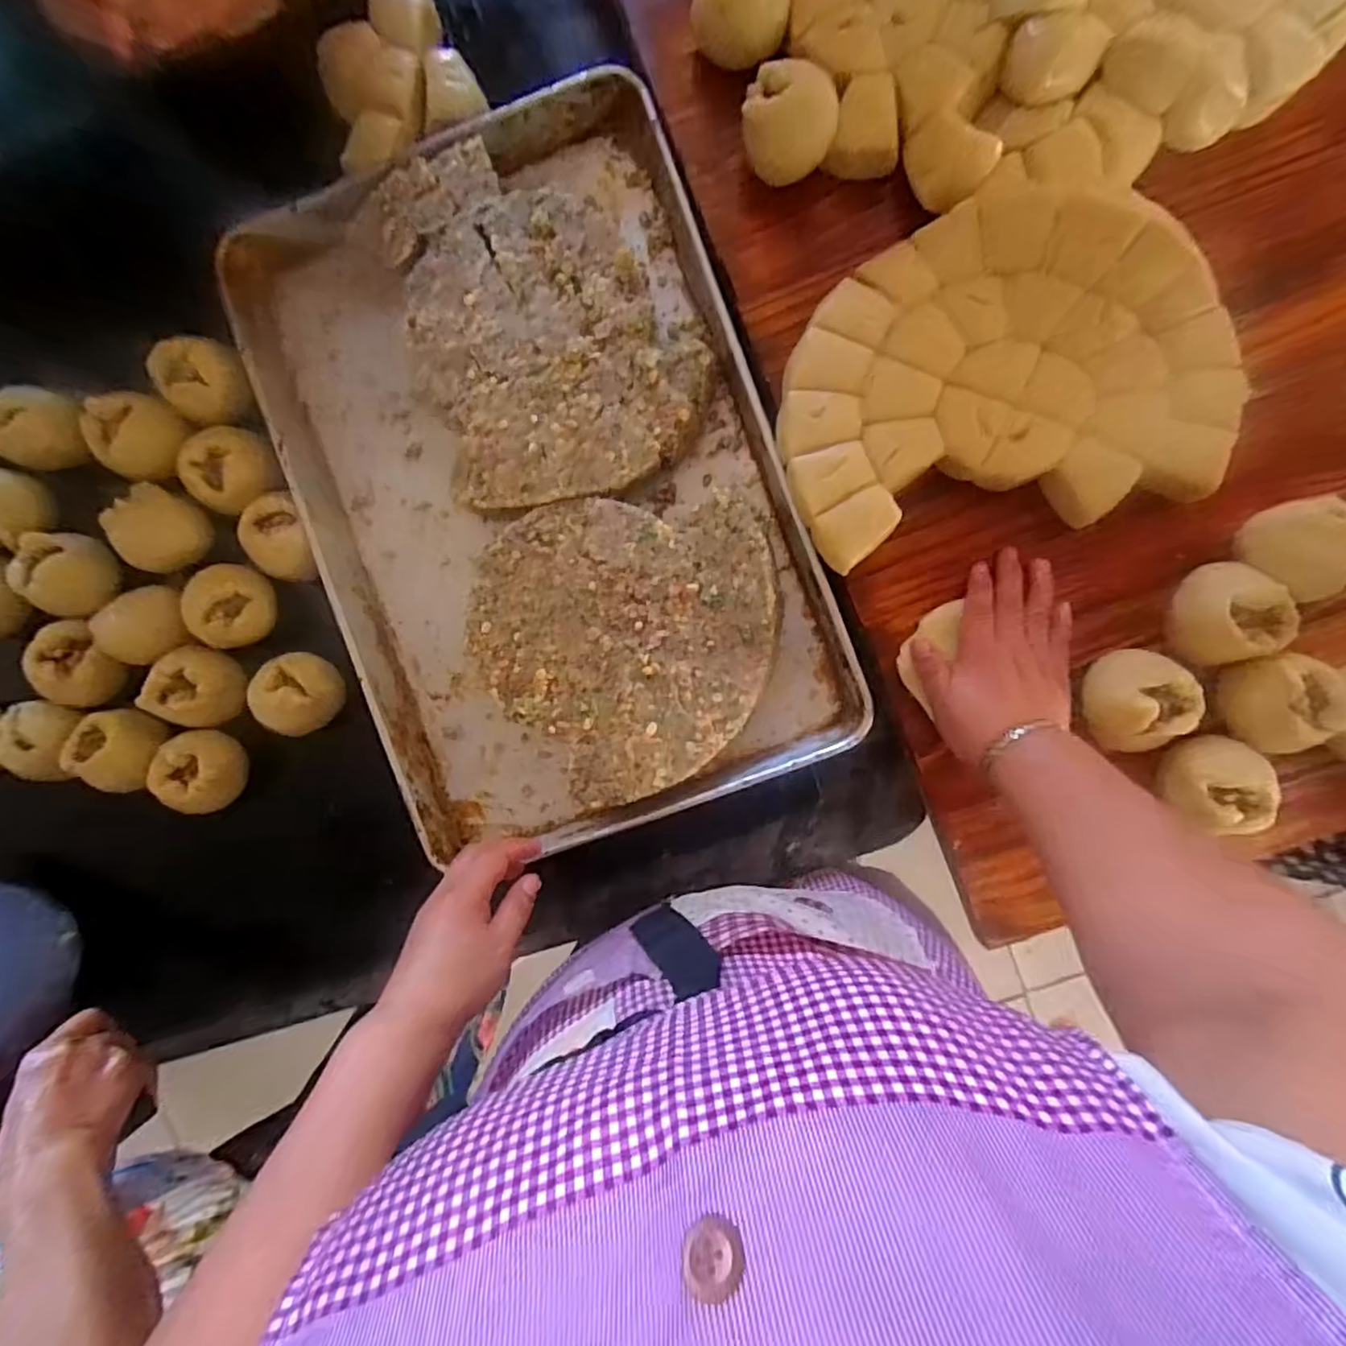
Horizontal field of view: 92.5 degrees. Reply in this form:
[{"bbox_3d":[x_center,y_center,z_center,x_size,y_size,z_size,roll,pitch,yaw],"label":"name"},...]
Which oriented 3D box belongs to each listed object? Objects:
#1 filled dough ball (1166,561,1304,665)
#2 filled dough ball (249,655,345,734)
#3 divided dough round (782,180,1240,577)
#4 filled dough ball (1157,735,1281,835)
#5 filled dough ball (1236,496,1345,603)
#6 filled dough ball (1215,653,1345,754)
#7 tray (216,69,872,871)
[{"bbox_3d":[0.415,-0.044,0.490,0.059,0.061,0.072,-26,90,3],"label":"filled dough ball"},{"bbox_3d":[-0.342,0.019,0.589,0.074,0.056,0.075,9,90,4],"label":"filled dough ball"},{"bbox_3d":[0.249,-0.229,0.498,0.336,0.066,0.246,-11,91,3],"label":"divided dough round"},{"bbox_3d":[0.414,0.084,0.493,0.060,0.060,0.071,18,92,3],"label":"filled dough ball"},{"bbox_3d":[0.472,-0.092,0.484,0.067,0.064,0.071,0,91,3],"label":"filled dough ball"},{"bbox_3d":[0.453,0.023,0.489,0.069,0.055,0.073,-3,91,3],"label":"filled dough ball"},{"bbox_3d":[-0.114,-0.162,0.565,0.399,0.063,0.588,-20,90,3],"label":"tray"}]

